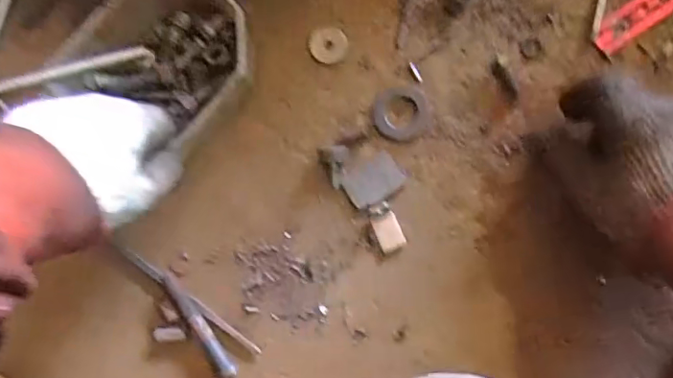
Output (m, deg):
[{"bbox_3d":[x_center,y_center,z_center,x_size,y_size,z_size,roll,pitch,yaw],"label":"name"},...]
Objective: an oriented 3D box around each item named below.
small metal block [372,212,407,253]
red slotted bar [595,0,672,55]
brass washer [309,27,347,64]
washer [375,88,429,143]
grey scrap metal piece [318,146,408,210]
[{"bbox_3d":[0.042,0.034,0.444,0.021,0.004,0.030,-24,82,8],"label":"small metal block"},{"bbox_3d":[0.246,-0.143,0.418,0.106,0.004,0.027,-35,84,9],"label":"red slotted bar"},{"bbox_3d":[-0.007,-0.120,0.460,0.031,0.004,0.030,0,86,10],"label":"brass washer"},{"bbox_3d":[0.052,-0.061,0.447,0.043,0.004,0.044,-1,86,10],"label":"washer"},{"bbox_3d":[0.020,-0.017,0.451,0.048,0.006,0.061,-39,82,4],"label":"grey scrap metal piece"}]

